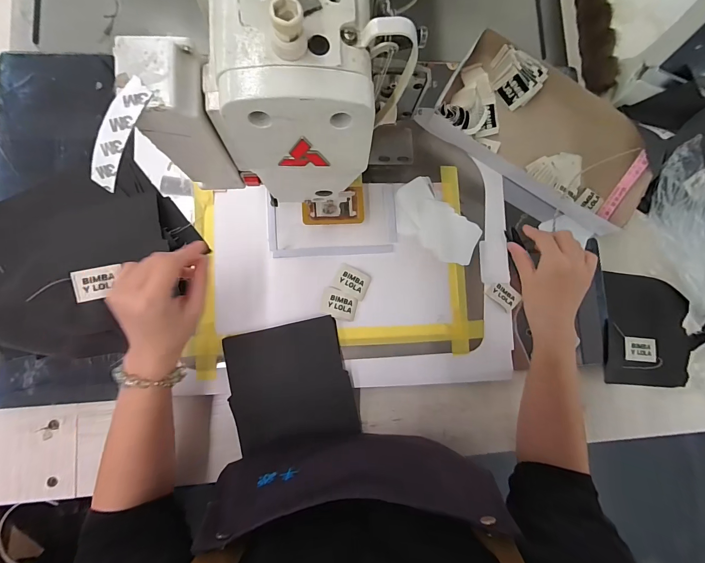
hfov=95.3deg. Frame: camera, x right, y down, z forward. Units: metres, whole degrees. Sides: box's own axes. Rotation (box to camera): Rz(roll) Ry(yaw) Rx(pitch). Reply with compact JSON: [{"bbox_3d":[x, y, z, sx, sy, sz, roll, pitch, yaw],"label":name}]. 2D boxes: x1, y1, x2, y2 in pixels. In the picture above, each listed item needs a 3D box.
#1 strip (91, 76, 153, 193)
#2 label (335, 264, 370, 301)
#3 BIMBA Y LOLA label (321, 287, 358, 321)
[{"bbox_3d":[-0.140,-0.086,0.190,0.015,0.009,0.066,34,104,-2],"label":"strip"},{"bbox_3d":[0.001,0.000,0.431,0.044,0.009,0.038,24,84,-3],"label":"label"},{"bbox_3d":[-0.017,0.030,0.427,0.047,0.010,0.036,15,85,0],"label":"BIMBA Y LOLA label"}]

